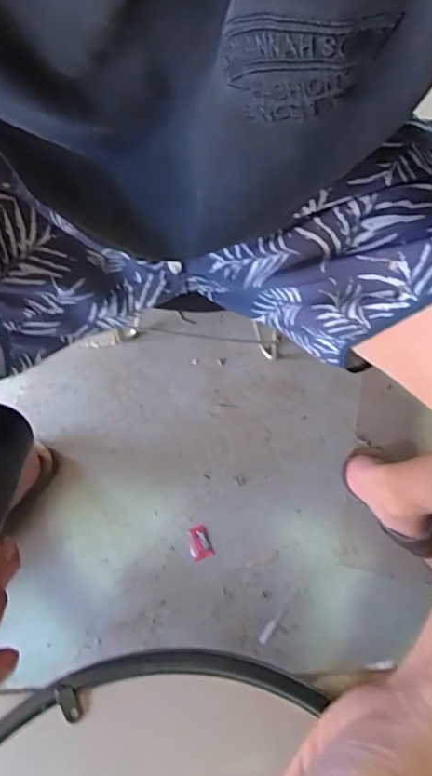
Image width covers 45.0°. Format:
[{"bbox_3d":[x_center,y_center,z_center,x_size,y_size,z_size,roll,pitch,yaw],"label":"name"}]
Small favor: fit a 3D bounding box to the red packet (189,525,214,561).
[{"bbox_3d":[-0.026,0.233,0.785,0.032,0.004,0.047,-19,74,-6],"label":"red packet"}]

